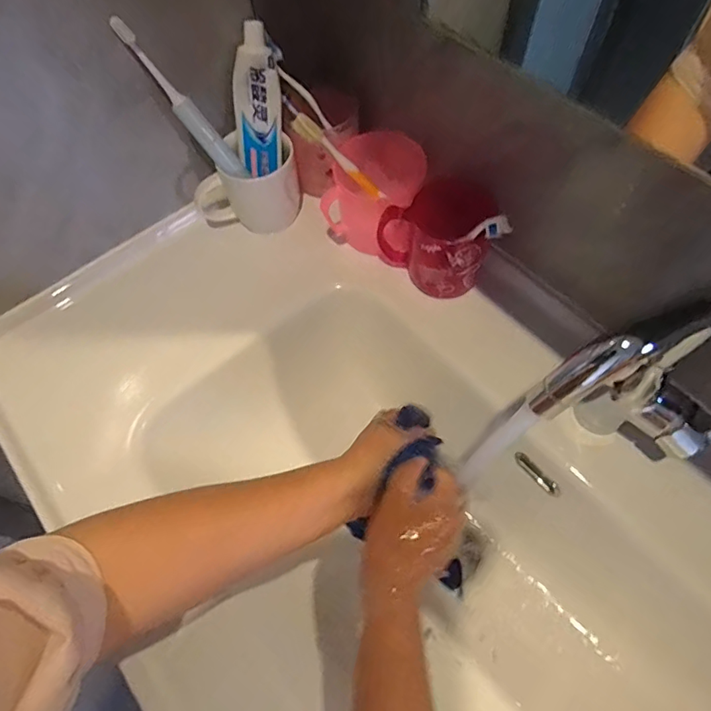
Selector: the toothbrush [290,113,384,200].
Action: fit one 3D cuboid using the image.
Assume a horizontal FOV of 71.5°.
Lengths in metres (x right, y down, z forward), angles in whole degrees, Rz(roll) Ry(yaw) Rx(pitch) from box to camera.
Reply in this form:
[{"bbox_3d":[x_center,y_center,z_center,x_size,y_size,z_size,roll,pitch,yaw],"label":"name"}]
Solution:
[{"bbox_3d":[-0.015,-0.208,0.526,0.013,0.125,0.015,-16,50,45],"label":"toothbrush"}]

